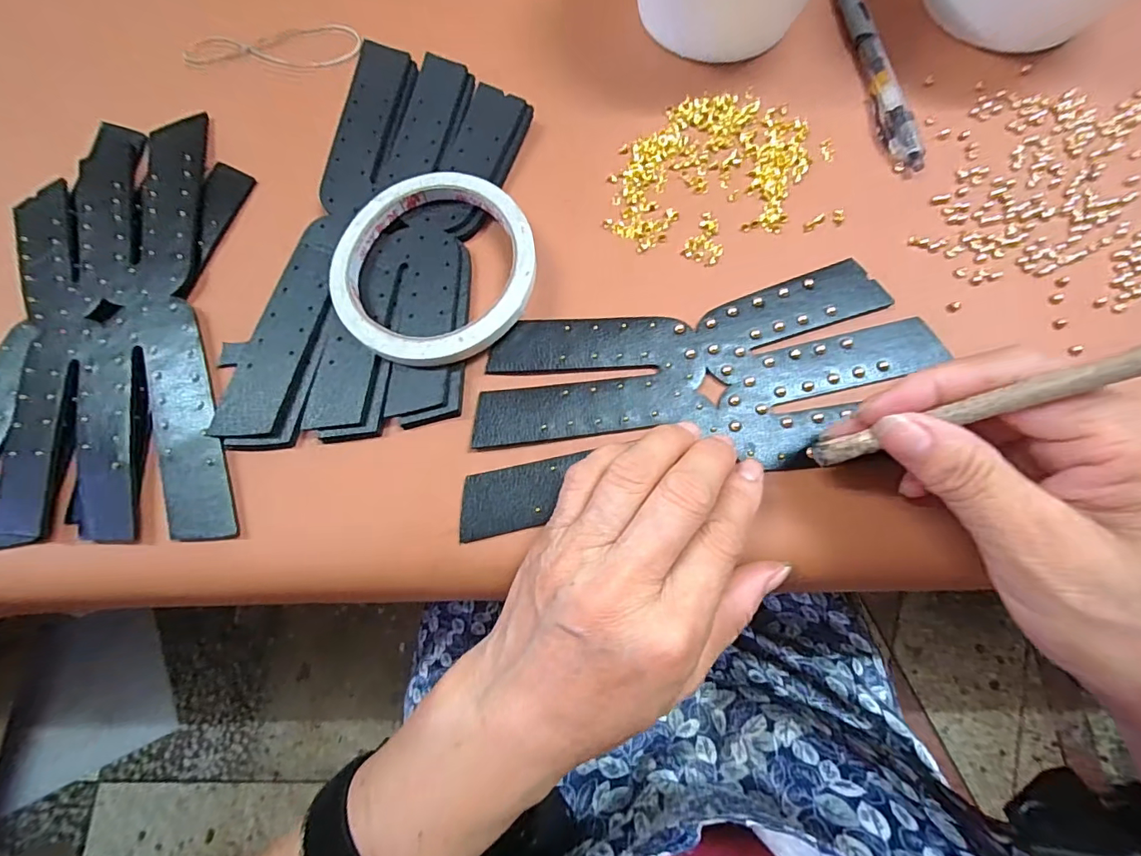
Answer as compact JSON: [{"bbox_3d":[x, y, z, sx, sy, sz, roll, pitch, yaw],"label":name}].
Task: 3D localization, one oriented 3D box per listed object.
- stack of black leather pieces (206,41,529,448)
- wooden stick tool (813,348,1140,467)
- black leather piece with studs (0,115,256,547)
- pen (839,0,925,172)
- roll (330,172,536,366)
[{"bbox_3d":[-0.086,-0.095,0.237,0.101,0.008,0.221,9,75,4],"label":"stack of black leather pieces"},{"bbox_3d":[0.122,-0.007,0.145,0.005,0.103,0.010,1,70,-36],"label":"wooden stick tool"},{"bbox_3d":[-0.225,-0.057,0.235,0.143,0.014,0.219,-4,74,0],"label":"black leather piece with studs"},{"bbox_3d":[0.164,-0.196,0.263,0.014,0.009,0.135,-6,74,0],"label":"pen"},{"bbox_3d":[-0.064,-0.079,0.227,0.091,0.013,0.106,-13,74,-2],"label":"roll"}]

